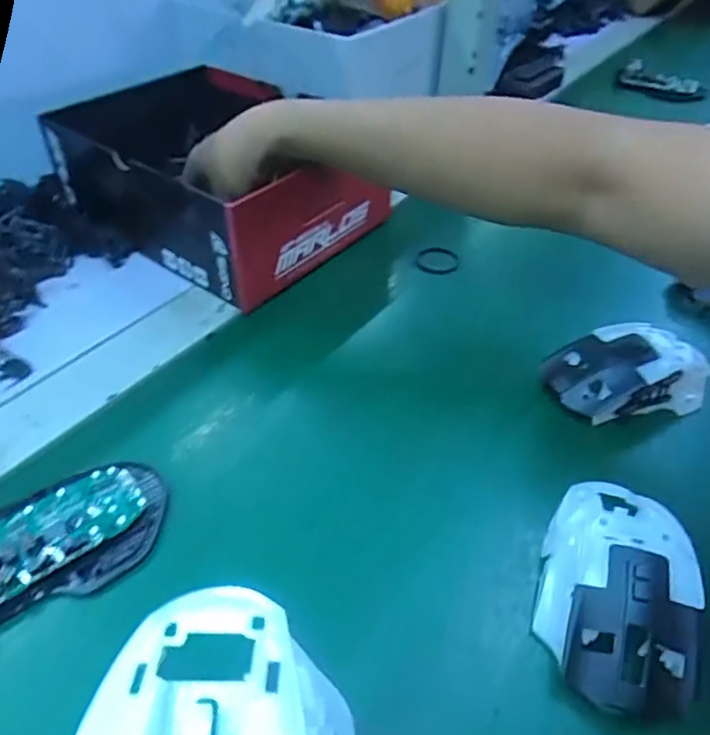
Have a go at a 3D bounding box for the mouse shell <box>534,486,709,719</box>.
[{"bbox_3d":[0.122,0.096,0.281,0.062,0.034,0.110,12,45,9],"label":"mouse shell"}]

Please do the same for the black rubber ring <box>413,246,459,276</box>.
[{"bbox_3d":[0.069,-0.091,0.508,0.037,0.004,0.028,-9,60,-11],"label":"black rubber ring"}]

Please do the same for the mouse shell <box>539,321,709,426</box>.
[{"bbox_3d":[0.174,0.001,0.381,0.093,0.033,0.054,-6,45,-10],"label":"mouse shell"}]

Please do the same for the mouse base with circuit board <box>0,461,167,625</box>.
[{"bbox_3d":[-0.157,0.087,0.309,0.113,0.018,0.067,-21,49,-23],"label":"mouse base with circuit board"}]

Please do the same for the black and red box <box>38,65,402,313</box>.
[{"bbox_3d":[-0.118,-0.172,0.525,0.245,0.089,0.193,32,51,26],"label":"black and red box"}]

